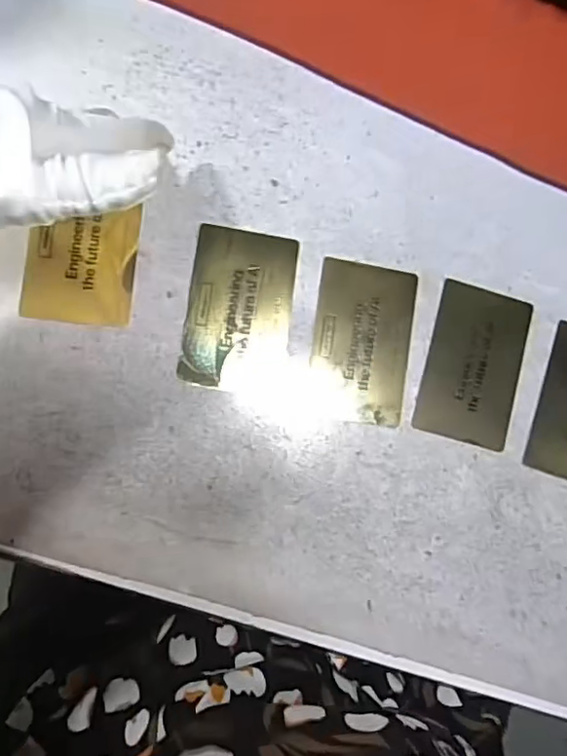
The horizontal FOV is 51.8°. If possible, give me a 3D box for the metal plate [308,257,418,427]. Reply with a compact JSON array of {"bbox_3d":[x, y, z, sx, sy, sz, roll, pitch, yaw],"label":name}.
[{"bbox_3d":[0.042,-0.019,0.309,0.053,0.004,0.085,9,83,-7],"label":"metal plate"}]

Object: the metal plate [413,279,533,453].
[{"bbox_3d":[0.104,-0.008,0.319,0.053,0.004,0.085,15,80,-4],"label":"metal plate"}]

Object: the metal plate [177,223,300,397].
[{"bbox_3d":[-0.022,-0.036,0.302,0.054,0.004,0.084,7,83,-7],"label":"metal plate"}]

